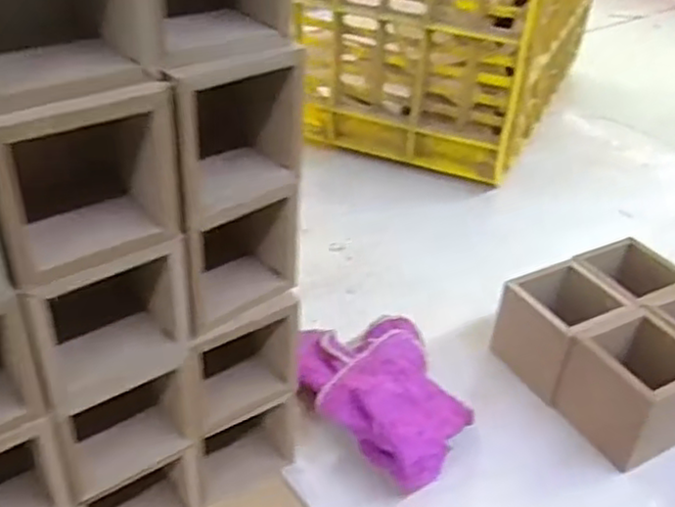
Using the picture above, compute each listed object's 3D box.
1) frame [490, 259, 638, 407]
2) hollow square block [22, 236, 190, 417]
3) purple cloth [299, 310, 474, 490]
[{"bbox_3d":[0.150,0.050,0.465,0.065,0.063,0.066,-17,40,-27],"label":"frame"},{"bbox_3d":[-0.095,0.024,0.286,0.062,0.068,0.033,-24,45,-31],"label":"hollow square block"},{"bbox_3d":[0.030,0.080,0.426,0.096,0.047,0.137,-5,36,-13],"label":"purple cloth"}]

